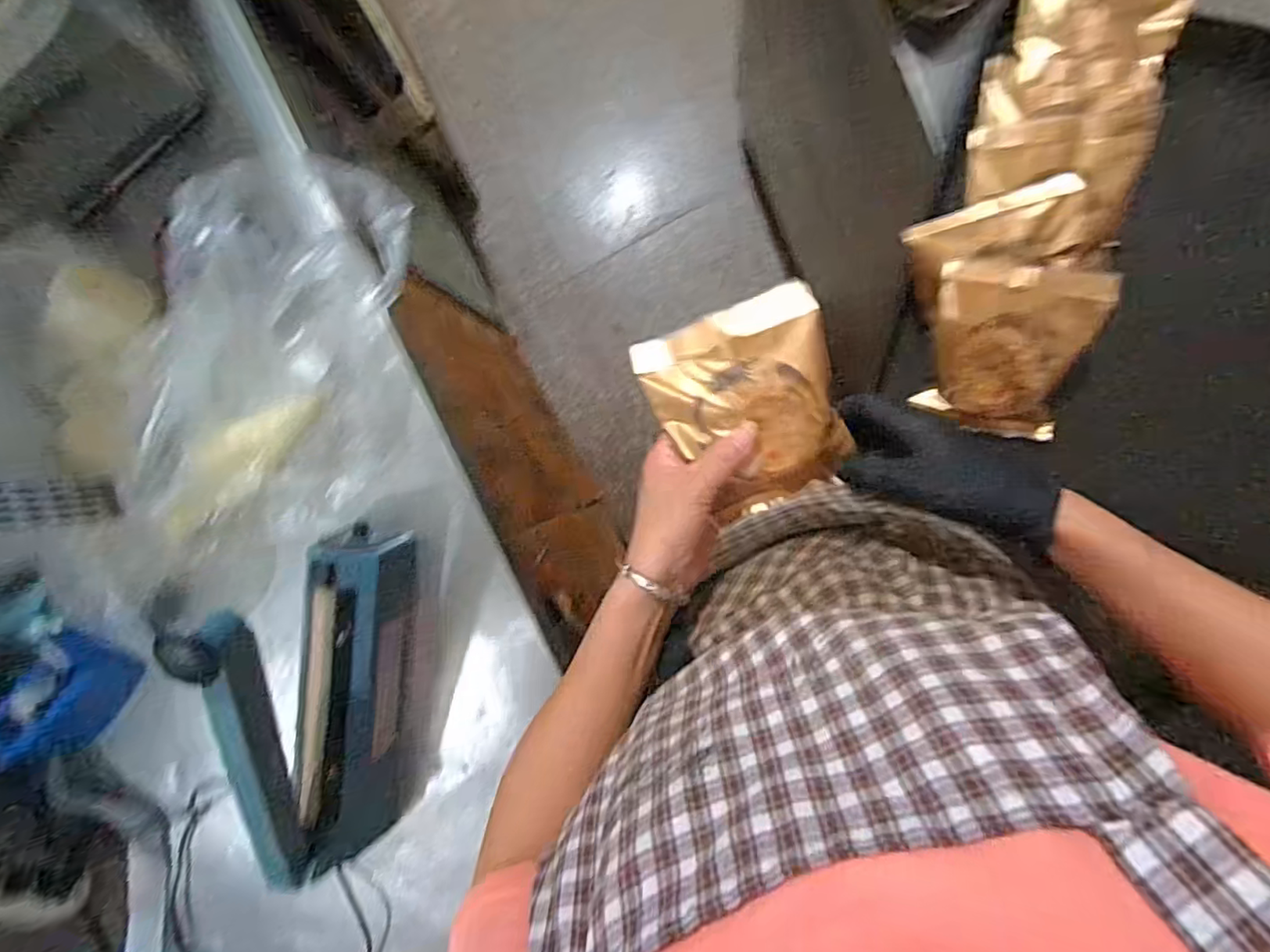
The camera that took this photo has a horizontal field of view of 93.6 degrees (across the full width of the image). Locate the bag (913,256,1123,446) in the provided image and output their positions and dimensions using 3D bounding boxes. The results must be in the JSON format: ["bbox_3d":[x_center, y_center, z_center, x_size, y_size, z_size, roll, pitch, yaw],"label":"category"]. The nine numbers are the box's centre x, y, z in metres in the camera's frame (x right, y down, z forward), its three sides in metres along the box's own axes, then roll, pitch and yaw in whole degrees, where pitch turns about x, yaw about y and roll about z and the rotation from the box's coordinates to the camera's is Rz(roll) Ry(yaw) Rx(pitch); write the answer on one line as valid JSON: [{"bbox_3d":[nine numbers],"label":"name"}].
[{"bbox_3d":[0.290,-0.104,0.481,0.113,0.050,0.126,10,121,7],"label":"bag"}]

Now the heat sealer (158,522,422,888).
[{"bbox_3d":[-0.273,0.204,0.519,0.085,0.193,0.299,6,93,6],"label":"heat sealer"}]

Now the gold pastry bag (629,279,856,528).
[{"bbox_3d":[0.075,-0.042,0.388,0.112,0.041,0.129,-22,93,8],"label":"gold pastry bag"}]

